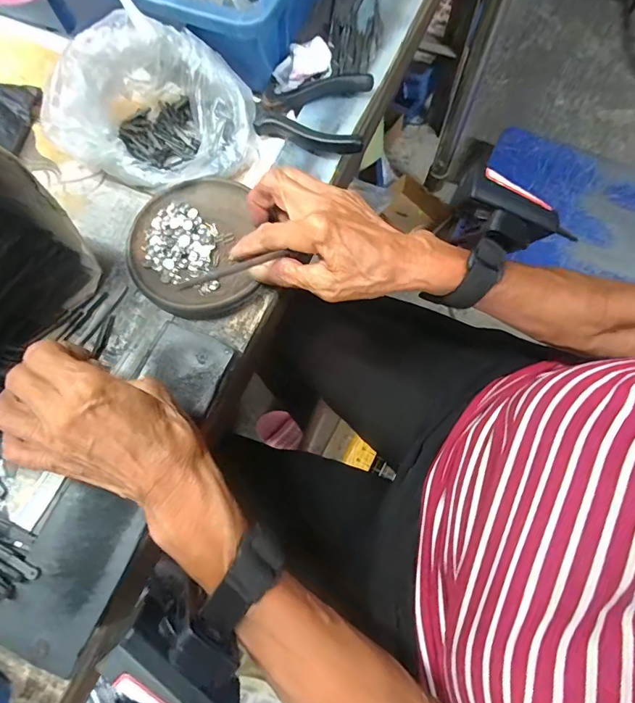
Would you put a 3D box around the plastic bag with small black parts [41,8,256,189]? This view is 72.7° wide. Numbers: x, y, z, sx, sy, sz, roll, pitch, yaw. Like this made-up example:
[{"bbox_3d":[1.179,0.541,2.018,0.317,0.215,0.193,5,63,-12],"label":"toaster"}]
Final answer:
[{"bbox_3d":[-0.125,-0.195,0.339,0.136,0.079,0.110,12,72,6],"label":"plastic bag with small black parts"}]

